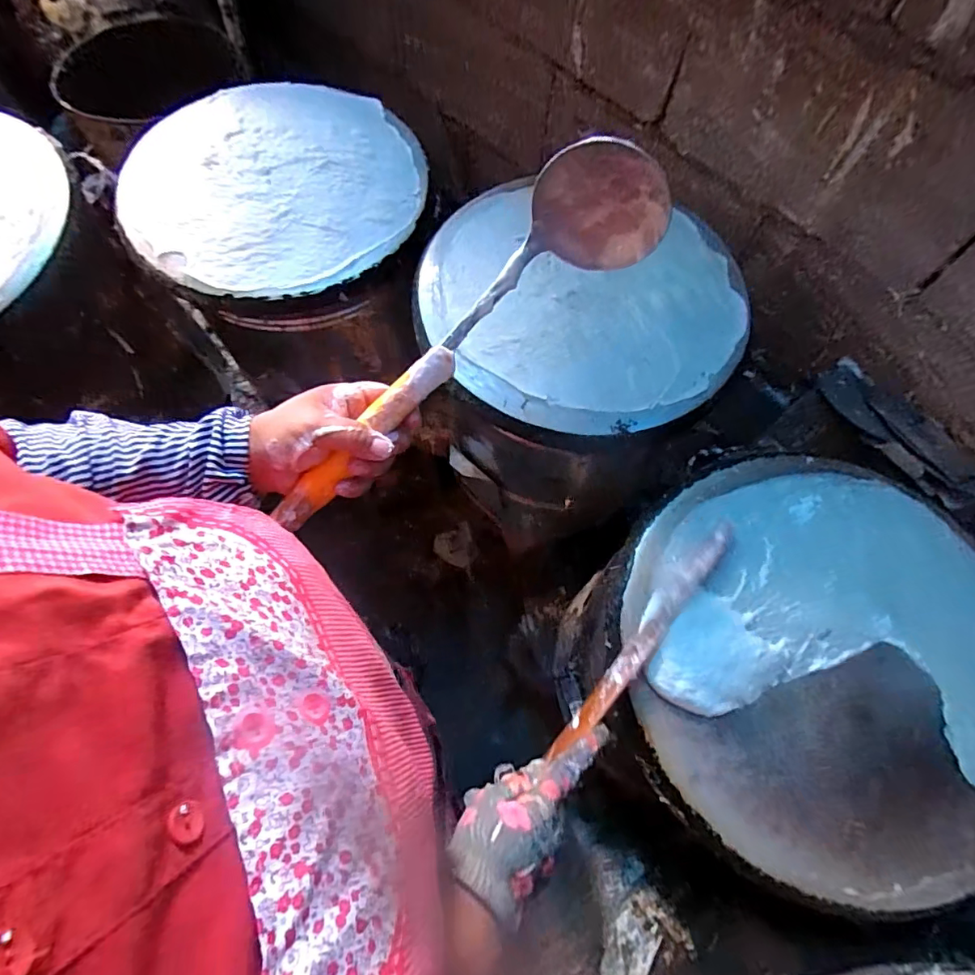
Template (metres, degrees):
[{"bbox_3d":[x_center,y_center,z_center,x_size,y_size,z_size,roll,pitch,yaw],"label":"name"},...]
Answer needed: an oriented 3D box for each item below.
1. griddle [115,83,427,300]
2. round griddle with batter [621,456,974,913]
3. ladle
[{"bbox_3d":[-0.264,-0.388,0.636,0.356,0.026,0.355,1,67,-2],"label":"griddle"},{"bbox_3d":[0.302,0.148,0.448,0.356,0.041,0.365,1,67,-2],"label":"round griddle with batter"},{"bbox_3d":[-0.024,-0.096,0.355,0.346,0.081,0.070,-44,74,0],"label":"ladle"}]

